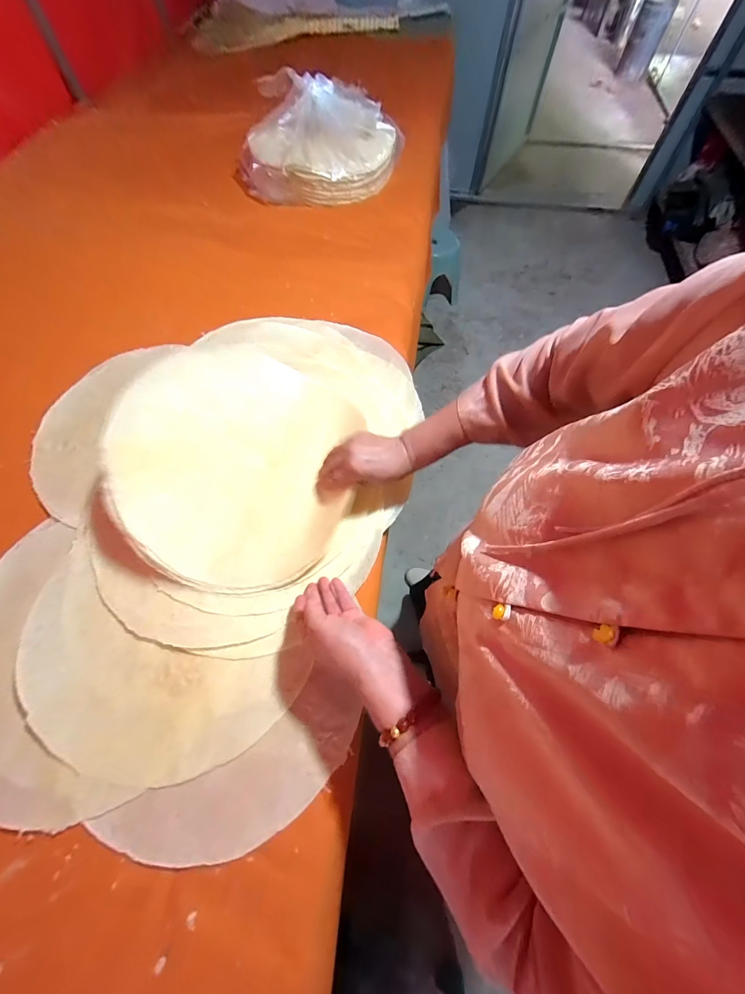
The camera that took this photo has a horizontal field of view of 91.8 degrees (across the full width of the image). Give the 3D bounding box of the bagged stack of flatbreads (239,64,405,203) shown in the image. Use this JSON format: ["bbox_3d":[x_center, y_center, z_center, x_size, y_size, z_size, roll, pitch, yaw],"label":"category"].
[{"bbox_3d":[-0.154,-0.903,0.921,0.430,0.168,0.275,5,63,4],"label":"bagged stack of flatbreads"}]

